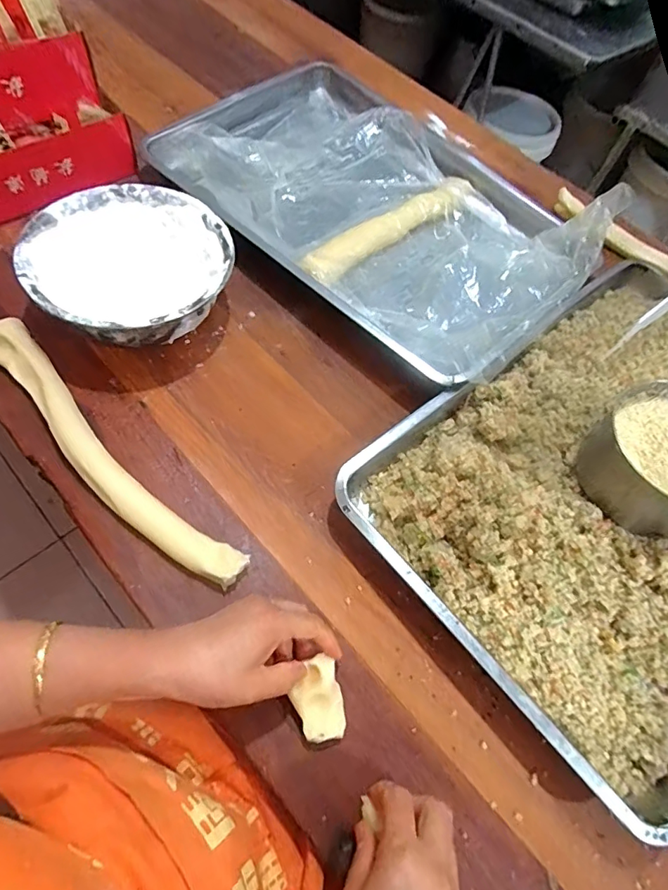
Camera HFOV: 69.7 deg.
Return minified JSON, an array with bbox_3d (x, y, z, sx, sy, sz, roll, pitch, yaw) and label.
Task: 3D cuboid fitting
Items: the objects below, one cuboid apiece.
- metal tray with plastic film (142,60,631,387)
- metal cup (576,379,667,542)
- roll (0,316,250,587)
[{"bbox_3d":[0.056,-0.346,0.675,0.587,0.074,0.373,42,69,17],"label":"metal tray with plastic film"},{"bbox_3d":[0.327,0.016,0.481,0.132,0.085,0.135,3,61,-6],"label":"metal cup"},{"bbox_3d":[-0.241,0.006,0.495,0.388,0.042,0.057,41,68,16],"label":"roll"}]

